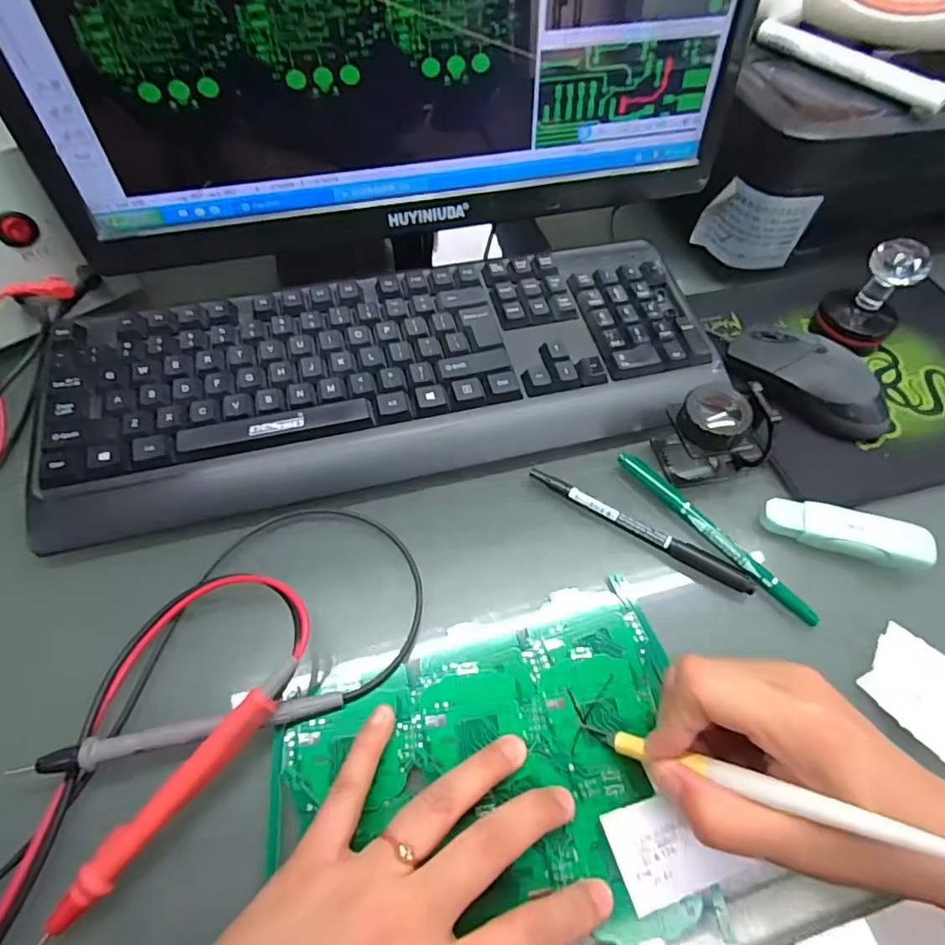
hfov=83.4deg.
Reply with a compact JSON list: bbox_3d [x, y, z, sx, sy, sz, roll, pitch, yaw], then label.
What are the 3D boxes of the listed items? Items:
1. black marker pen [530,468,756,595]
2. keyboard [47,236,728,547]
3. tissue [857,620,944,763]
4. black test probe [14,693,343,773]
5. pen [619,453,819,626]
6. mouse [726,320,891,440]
[{"bbox_3d":[0.097,0.033,0.315,0.139,0.008,0.010,29,61,16],"label":"black marker pen"},{"bbox_3d":[-0.050,-0.068,0.356,0.422,0.037,0.160,-12,59,-10],"label":"keyboard"},{"bbox_3d":[0.236,0.117,0.264,0.058,0.018,0.068,-37,66,-23],"label":"tissue"},{"bbox_3d":[-0.129,0.117,0.242,0.135,0.013,0.013,-10,58,-9],"label":"black test probe"},{"bbox_3d":[0.141,0.036,0.315,0.015,0.010,0.137,-33,64,-21],"label":"pen"},{"bbox_3d":[0.237,-0.066,0.371,0.115,0.036,0.056,31,61,17],"label":"mouse"}]

